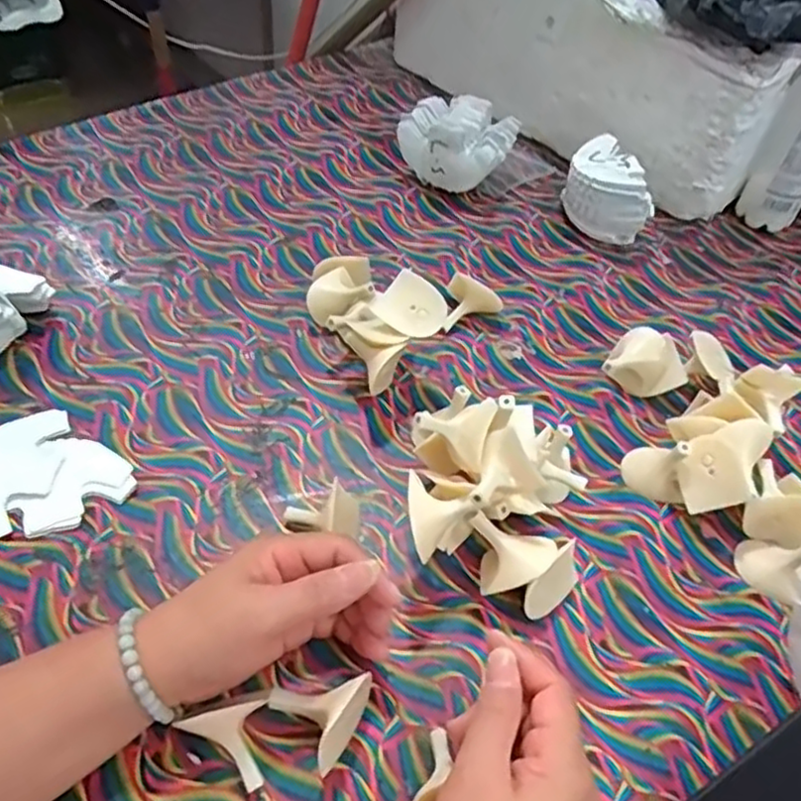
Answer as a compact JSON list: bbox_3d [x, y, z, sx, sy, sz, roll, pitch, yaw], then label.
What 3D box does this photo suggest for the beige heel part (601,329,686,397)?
[{"bbox_3d":[0.192,-0.024,0.549,0.063,0.041,0.052,21,51,11],"label":"beige heel part"}]

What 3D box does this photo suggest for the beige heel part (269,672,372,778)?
[{"bbox_3d":[-0.041,0.163,0.372,0.048,0.040,0.046,-35,62,-29],"label":"beige heel part"}]

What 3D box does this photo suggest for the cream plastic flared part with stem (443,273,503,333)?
[{"bbox_3d":[0.058,-0.086,0.589,0.053,0.036,0.026,-21,56,-22],"label":"cream plastic flared part with stem"}]

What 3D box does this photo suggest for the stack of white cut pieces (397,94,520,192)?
[{"bbox_3d":[0.059,-0.261,0.719,0.105,0.068,0.087,25,52,14],"label":"stack of white cut pieces"}]

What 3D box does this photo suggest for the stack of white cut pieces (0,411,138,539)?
[{"bbox_3d":[-0.243,0.052,0.462,0.102,0.010,0.090,33,55,20],"label":"stack of white cut pieces"}]

